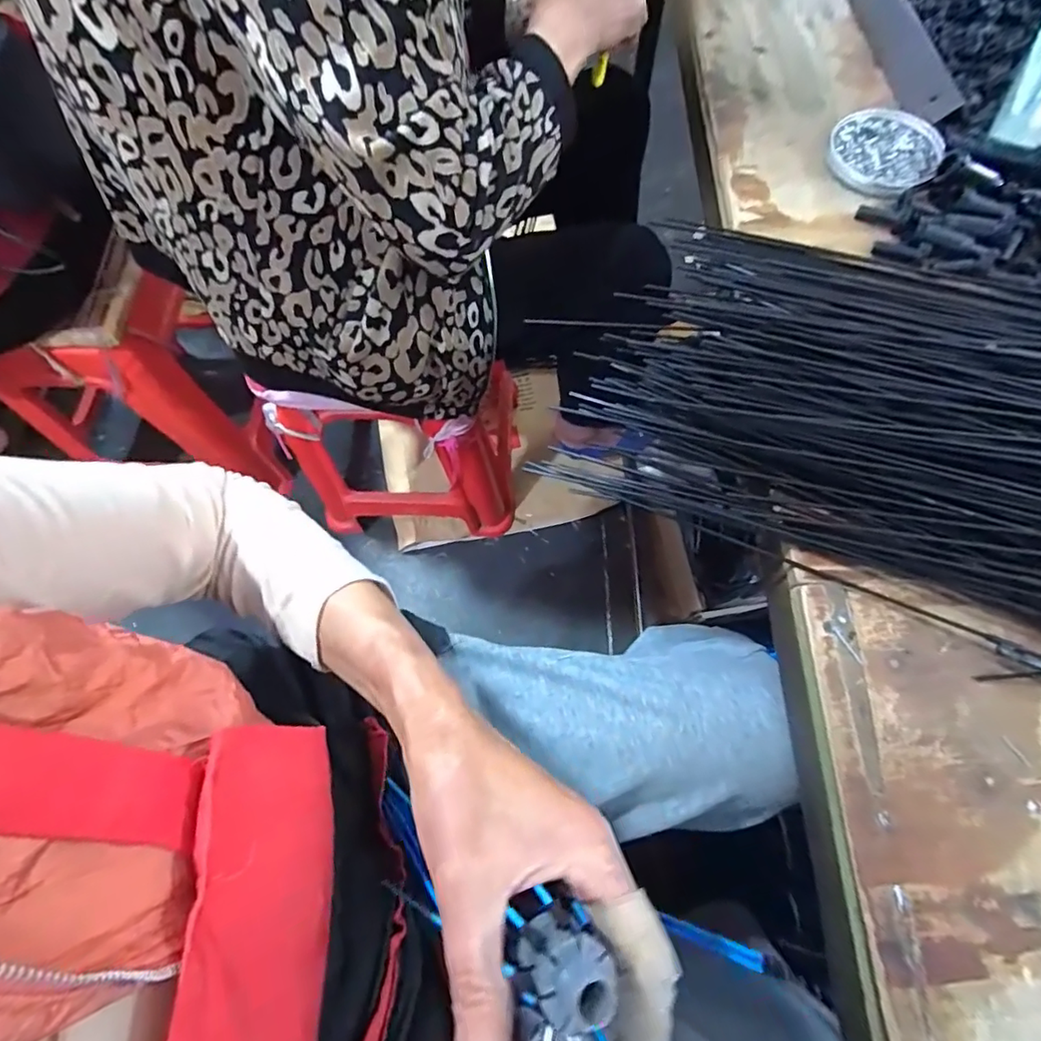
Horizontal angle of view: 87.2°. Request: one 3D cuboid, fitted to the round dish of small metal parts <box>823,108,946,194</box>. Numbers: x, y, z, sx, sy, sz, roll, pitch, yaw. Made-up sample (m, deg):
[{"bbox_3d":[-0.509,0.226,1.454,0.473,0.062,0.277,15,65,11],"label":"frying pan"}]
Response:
[{"bbox_3d":[0.316,-0.321,0.474,0.087,0.011,0.092,0,68,0],"label":"round dish of small metal parts"}]

